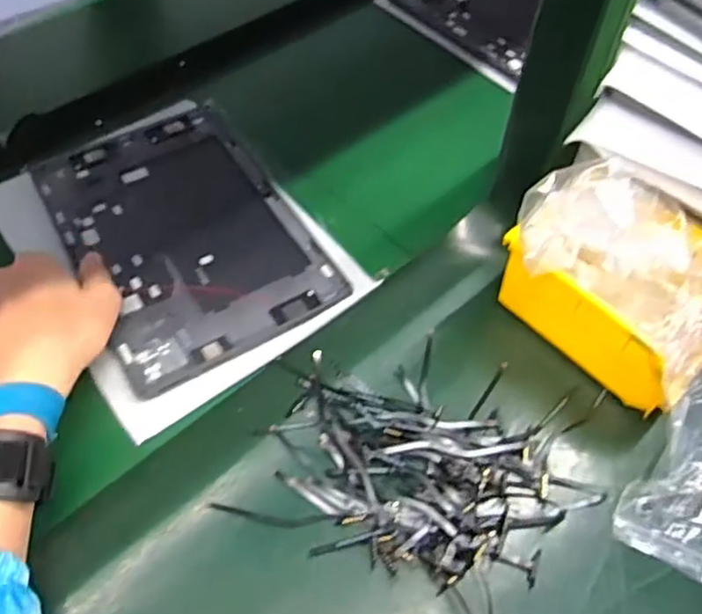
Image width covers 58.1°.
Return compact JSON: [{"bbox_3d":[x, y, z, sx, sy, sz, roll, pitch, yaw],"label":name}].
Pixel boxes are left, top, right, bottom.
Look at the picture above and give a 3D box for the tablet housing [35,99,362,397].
[{"bbox_3d":[-0.133,-0.064,0.499,0.165,0.011,0.256,-26,57,-18],"label":"tablet housing"}]

